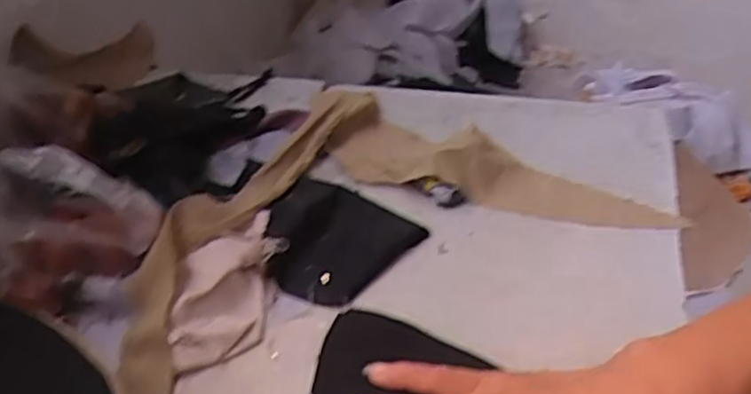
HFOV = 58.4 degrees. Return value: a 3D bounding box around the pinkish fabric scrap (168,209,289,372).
[{"bbox_3d":[-0.107,0.063,0.491,0.069,0.028,0.130,-1,42,0],"label":"pinkish fabric scrap"}]

